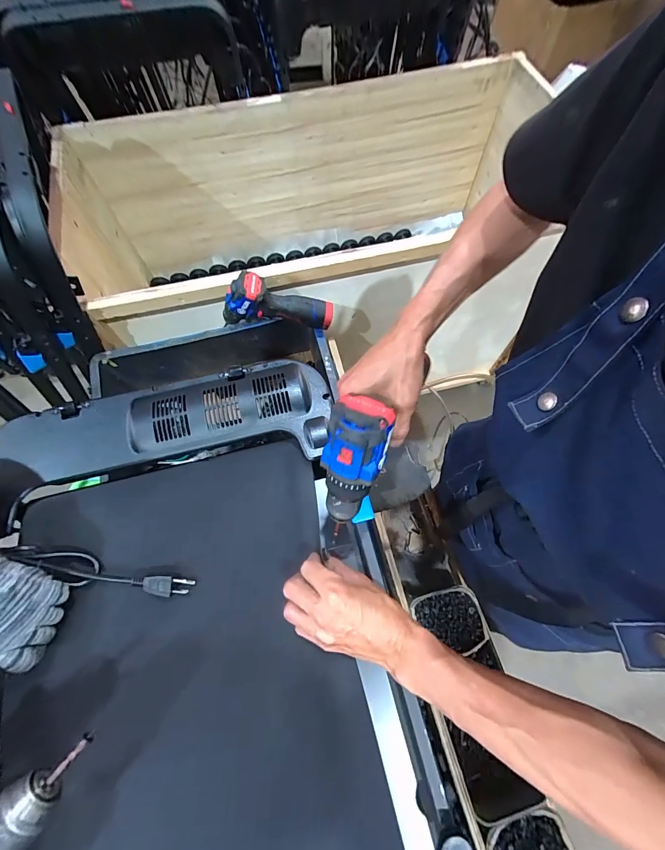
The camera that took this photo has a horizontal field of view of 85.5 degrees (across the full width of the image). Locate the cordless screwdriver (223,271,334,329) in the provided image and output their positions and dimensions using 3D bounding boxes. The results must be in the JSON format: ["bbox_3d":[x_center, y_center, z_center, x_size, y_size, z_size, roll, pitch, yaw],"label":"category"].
[{"bbox_3d":[-0.104,-0.233,0.717,0.211,0.125,0.056,5,66,-14],"label":"cordless screwdriver"}]

